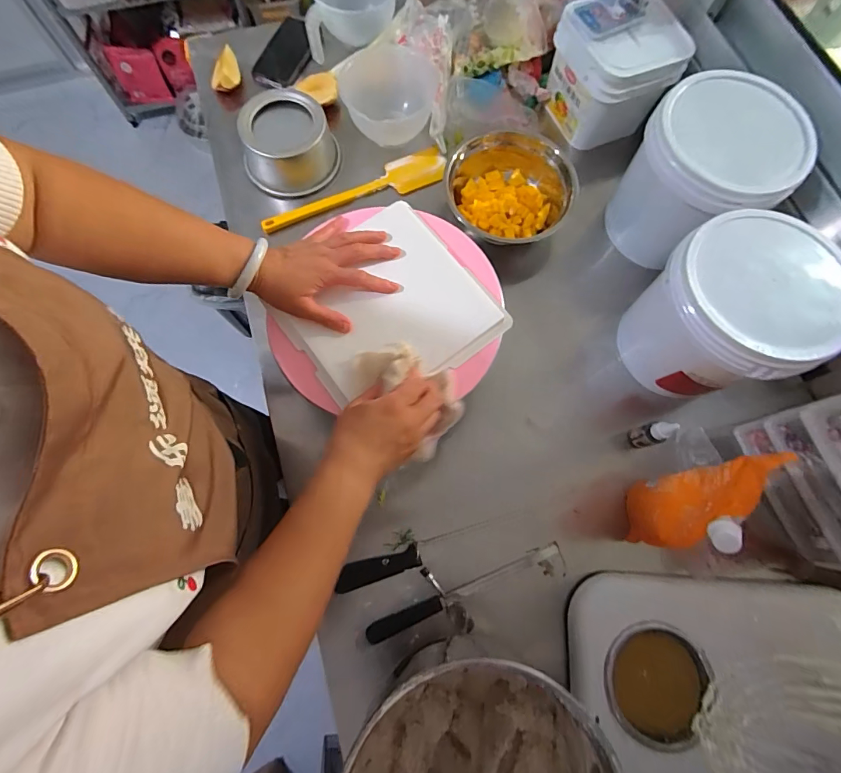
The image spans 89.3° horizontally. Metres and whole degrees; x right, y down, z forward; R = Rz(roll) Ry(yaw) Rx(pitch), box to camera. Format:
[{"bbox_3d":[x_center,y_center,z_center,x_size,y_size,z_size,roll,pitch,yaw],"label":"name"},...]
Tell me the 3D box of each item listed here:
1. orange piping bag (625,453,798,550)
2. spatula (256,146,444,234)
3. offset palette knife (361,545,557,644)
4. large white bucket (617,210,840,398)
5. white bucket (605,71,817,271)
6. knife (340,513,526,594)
[{"bbox_3d":[0.314,0.131,0.504,0.049,0.188,0.126,36,76,10],"label":"orange piping bag"},{"bbox_3d":[-0.107,-0.326,0.713,0.323,0.023,0.068,-24,75,-8],"label":"spatula"},{"bbox_3d":[0.058,0.269,0.561,0.272,0.018,0.022,-23,75,-7],"label":"offset palette knife"},{"bbox_3d":[0.401,-0.096,0.573,0.186,0.187,0.185,0,73,-1],"label":"large white bucket"},{"bbox_3d":[0.415,-0.304,0.643,0.182,0.190,0.184,0,73,-1],"label":"white bucket"},{"bbox_3d":[0.017,0.217,0.570,0.258,0.014,0.029,-17,74,-6],"label":"knife"}]

